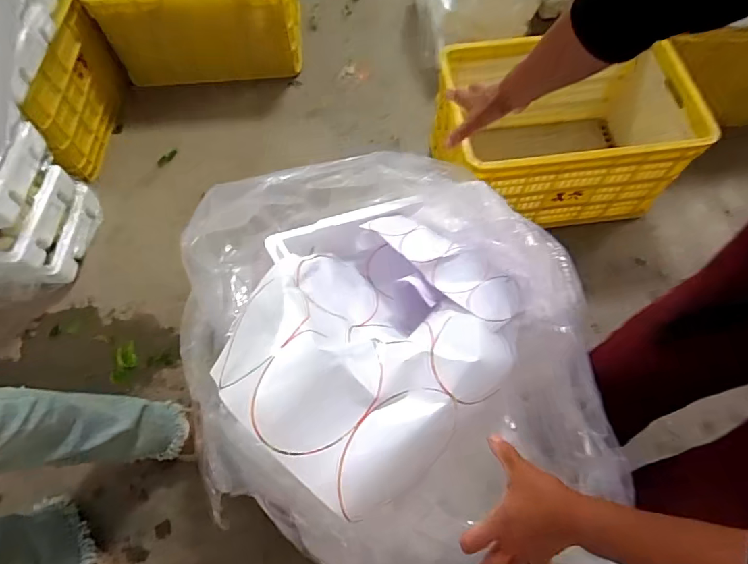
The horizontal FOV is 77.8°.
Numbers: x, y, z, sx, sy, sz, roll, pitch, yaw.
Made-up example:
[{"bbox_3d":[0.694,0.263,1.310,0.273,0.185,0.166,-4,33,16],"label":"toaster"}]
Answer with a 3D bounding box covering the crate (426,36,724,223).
[{"bbox_3d":[0.454,-0.371,1.162,0.553,0.321,0.373,-6,66,-1],"label":"crate"}]

